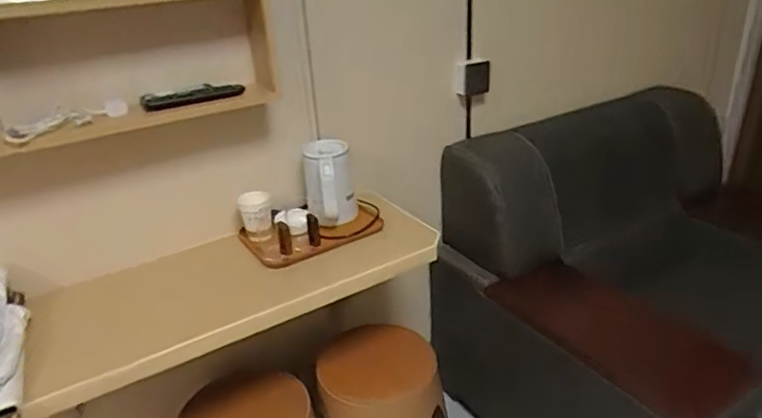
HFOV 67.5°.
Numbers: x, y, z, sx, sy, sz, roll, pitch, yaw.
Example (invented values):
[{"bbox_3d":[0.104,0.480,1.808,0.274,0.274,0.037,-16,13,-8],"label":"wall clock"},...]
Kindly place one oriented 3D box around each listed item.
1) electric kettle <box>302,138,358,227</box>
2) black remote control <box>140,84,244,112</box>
[{"bbox_3d":[-0.119,-0.054,1.339,0.118,0.183,0.106,-6,26,-4],"label":"electric kettle"},{"bbox_3d":[-0.381,-0.229,1.160,0.199,0.029,0.029,-12,28,-17],"label":"black remote control"}]

